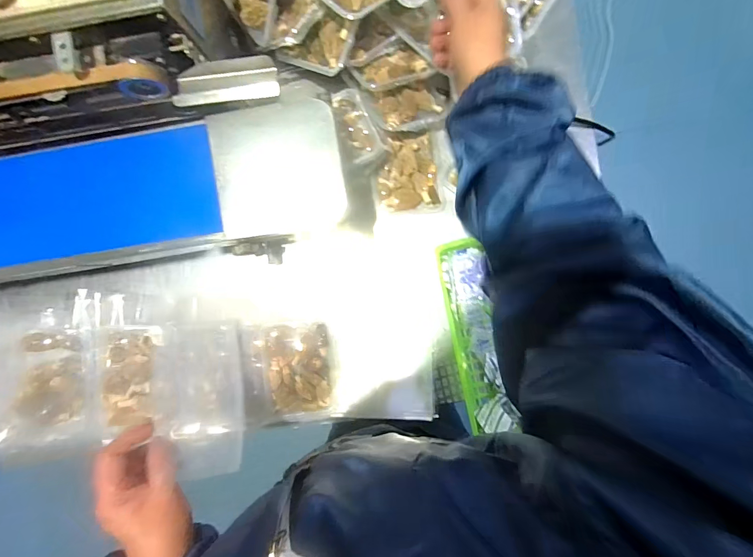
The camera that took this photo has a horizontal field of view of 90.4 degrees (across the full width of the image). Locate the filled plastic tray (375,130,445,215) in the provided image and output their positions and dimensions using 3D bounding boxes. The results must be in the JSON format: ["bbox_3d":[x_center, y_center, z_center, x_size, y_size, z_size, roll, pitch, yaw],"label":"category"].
[{"bbox_3d":[0.052,-0.164,0.590,0.103,0.030,0.118,-4,92,3],"label":"filled plastic tray"}]

